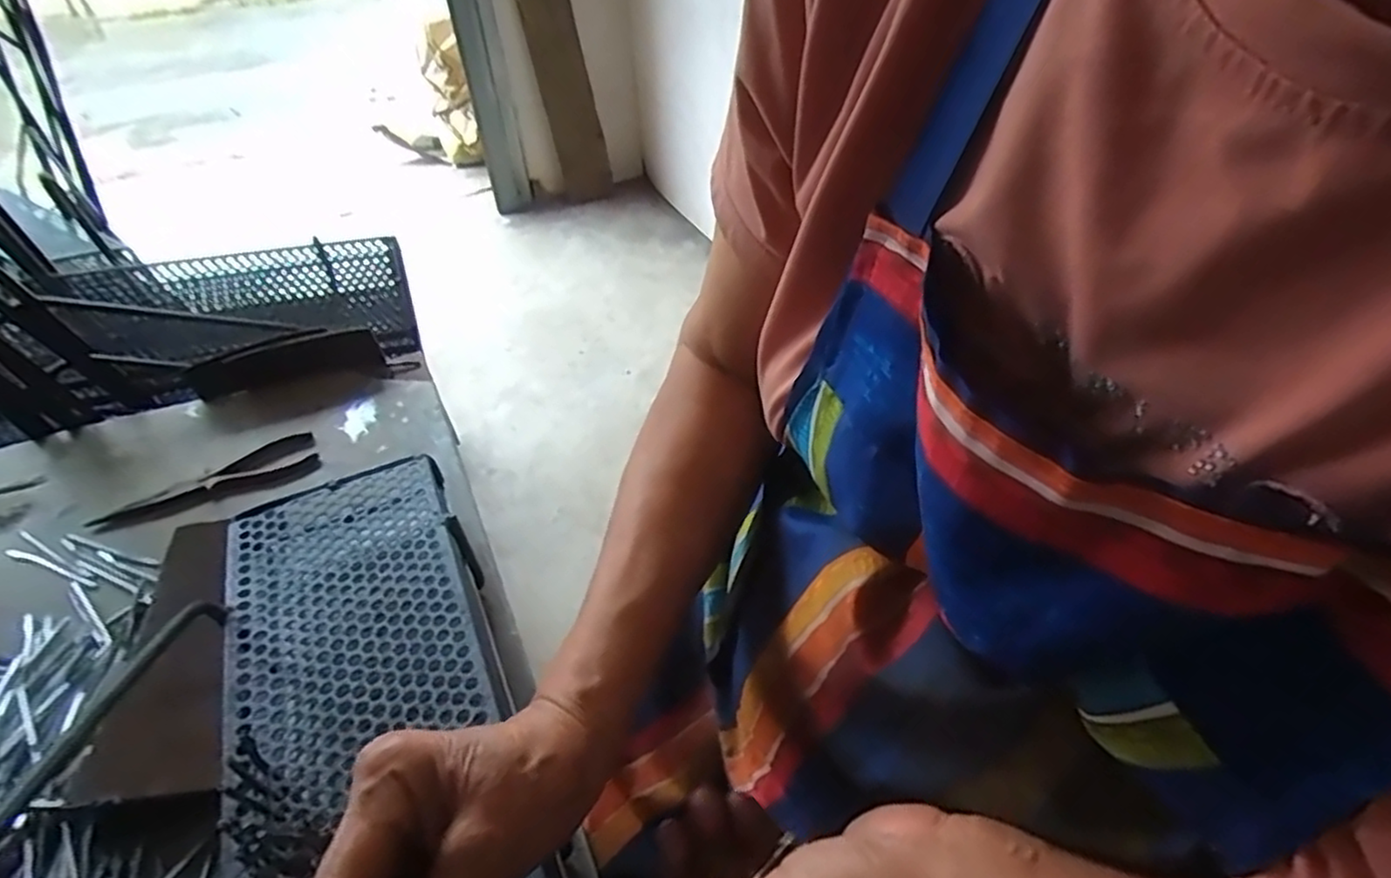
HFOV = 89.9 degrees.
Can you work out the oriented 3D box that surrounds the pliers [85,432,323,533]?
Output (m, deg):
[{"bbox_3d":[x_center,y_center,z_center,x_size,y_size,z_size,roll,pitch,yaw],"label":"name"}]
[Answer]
[{"bbox_3d":[-0.452,0.044,0.650,0.184,0.011,0.057,-25,46,-22],"label":"pliers"}]

